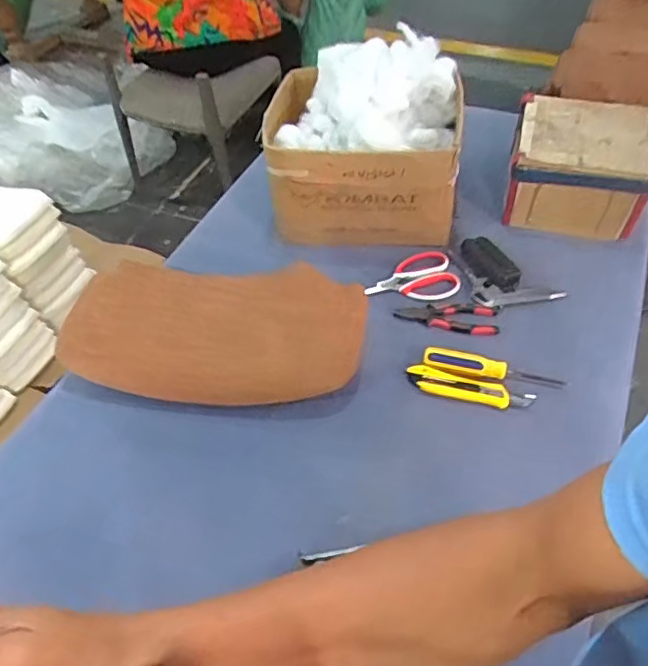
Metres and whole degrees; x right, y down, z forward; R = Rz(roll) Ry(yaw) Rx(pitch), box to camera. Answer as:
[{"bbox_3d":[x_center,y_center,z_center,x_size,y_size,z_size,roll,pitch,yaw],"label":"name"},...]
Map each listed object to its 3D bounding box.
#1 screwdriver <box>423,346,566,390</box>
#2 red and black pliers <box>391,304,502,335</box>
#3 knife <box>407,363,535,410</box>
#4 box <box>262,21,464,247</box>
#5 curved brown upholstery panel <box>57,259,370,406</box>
[{"bbox_3d":[0.232,0.050,0.781,0.186,0.026,0.034,9,52,12],"label":"screwdriver"},{"bbox_3d":[0.183,-0.025,0.849,0.145,0.012,0.053,9,52,12],"label":"red and black pliers"},{"bbox_3d":[0.195,0.075,0.767,0.165,0.018,0.033,11,52,13],"label":"knife"},{"bbox_3d":[0.063,-0.301,0.912,0.302,0.249,0.222,8,52,11],"label":"box"},{"bbox_3d":[-0.150,-0.017,0.824,0.420,0.061,0.229,3,51,7],"label":"curved brown upholstery panel"}]

